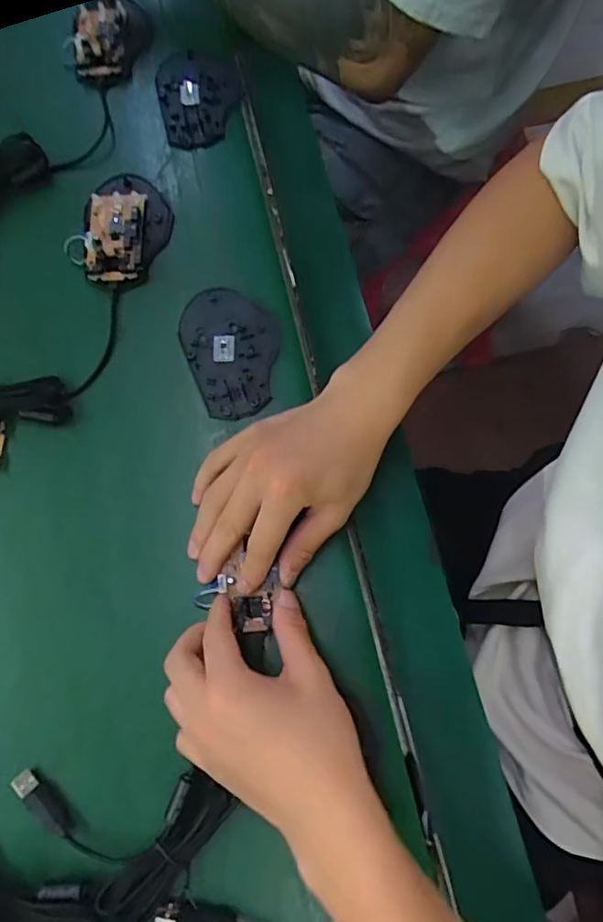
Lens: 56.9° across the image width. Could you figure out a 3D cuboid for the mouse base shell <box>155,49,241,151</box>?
[{"bbox_3d":[-0.095,-0.343,0.522,0.076,0.011,0.122,-12,75,-4],"label":"mouse base shell"}]

